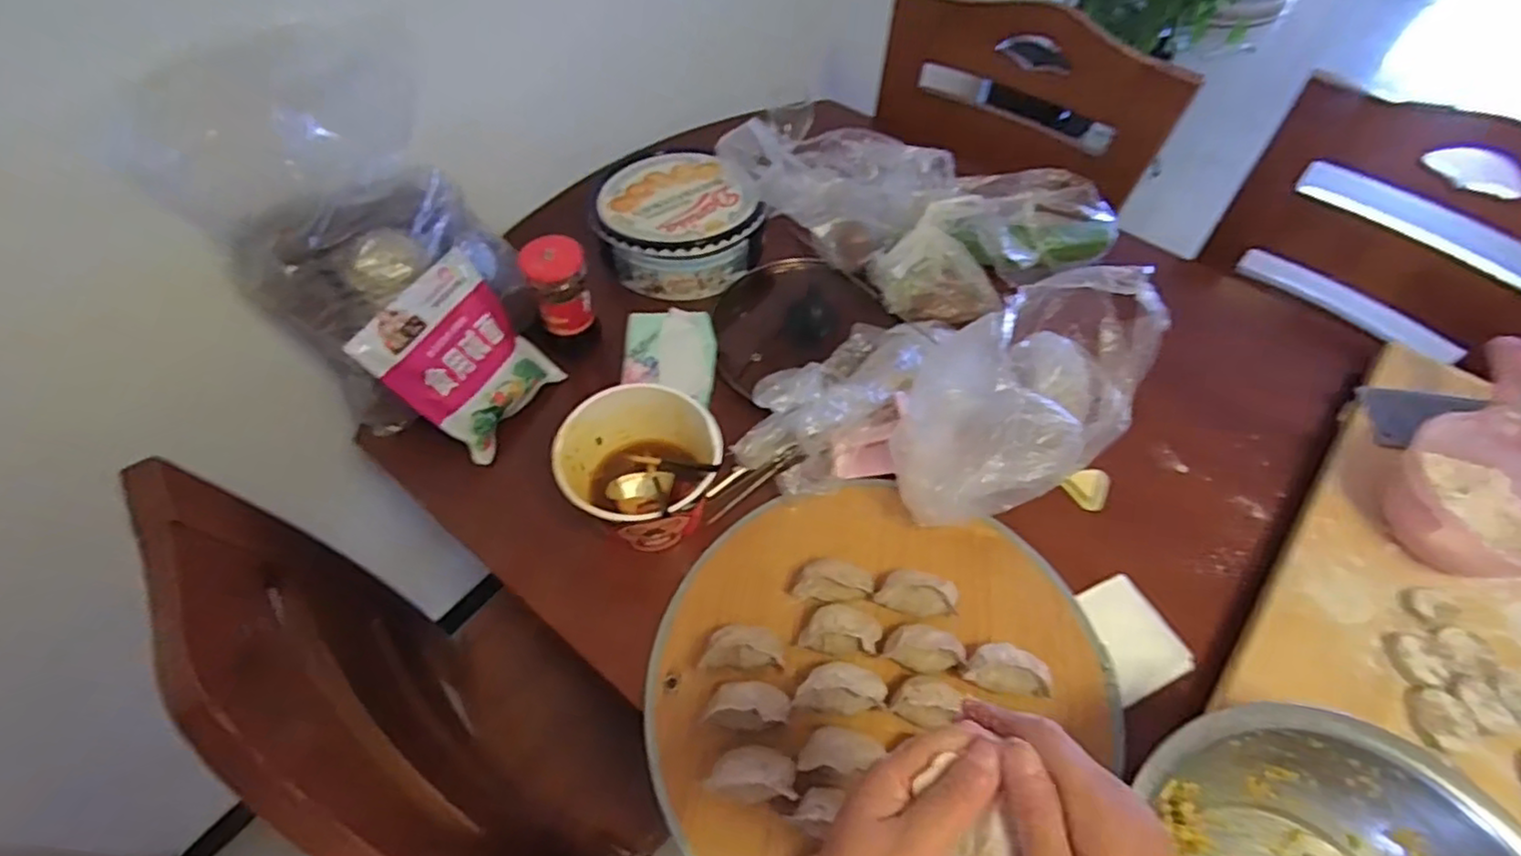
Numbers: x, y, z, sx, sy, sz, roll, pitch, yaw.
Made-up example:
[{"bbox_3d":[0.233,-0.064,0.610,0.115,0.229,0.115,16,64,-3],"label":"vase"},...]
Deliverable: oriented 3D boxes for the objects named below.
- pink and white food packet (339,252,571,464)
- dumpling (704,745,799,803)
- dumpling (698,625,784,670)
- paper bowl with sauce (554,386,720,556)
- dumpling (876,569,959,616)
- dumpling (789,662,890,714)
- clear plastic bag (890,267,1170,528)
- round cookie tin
[{"bbox_3d":[-0.301,-0.071,0.698,0.026,0.167,0.143,1,48,43],"label":"pink and white food packet"},{"bbox_3d":[-0.005,0.274,0.539,0.067,0.032,0.042,7,56,3],"label":"dumpling"},{"bbox_3d":[-0.016,0.196,0.597,0.069,0.048,0.030,-1,56,-2],"label":"dumpling"},{"bbox_3d":[-0.116,0.046,0.663,0.142,0.102,0.144,1,56,-1],"label":"paper bowl with sauce"},{"bbox_3d":[0.143,0.149,0.613,0.068,0.029,0.037,14,57,8],"label":"dumpling"},{"bbox_3d":[0.069,0.221,0.576,0.075,0.049,0.035,6,56,2],"label":"dumpling"},{"bbox_3d":[0.264,-0.025,0.686,0.313,0.145,0.157,-34,63,-22],"label":"clear plastic bag"},{"bbox_3d":[-0.111,-0.259,0.865,0.183,0.072,0.197,1,56,-1],"label":"round cookie tin"}]

